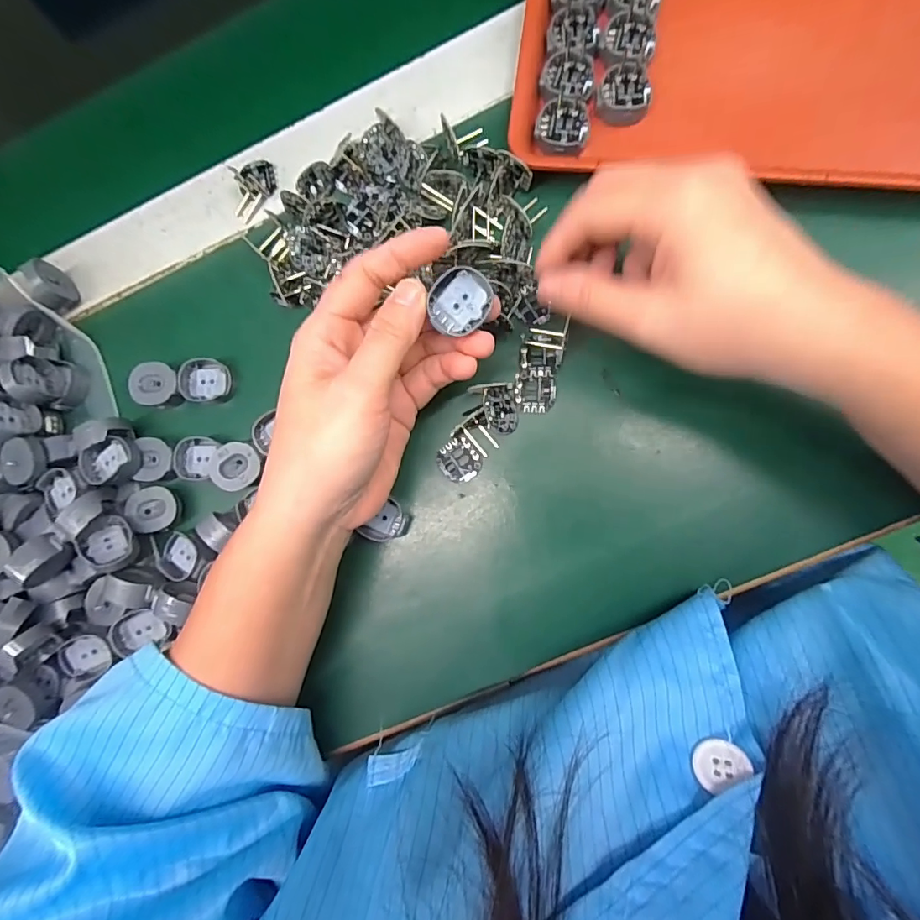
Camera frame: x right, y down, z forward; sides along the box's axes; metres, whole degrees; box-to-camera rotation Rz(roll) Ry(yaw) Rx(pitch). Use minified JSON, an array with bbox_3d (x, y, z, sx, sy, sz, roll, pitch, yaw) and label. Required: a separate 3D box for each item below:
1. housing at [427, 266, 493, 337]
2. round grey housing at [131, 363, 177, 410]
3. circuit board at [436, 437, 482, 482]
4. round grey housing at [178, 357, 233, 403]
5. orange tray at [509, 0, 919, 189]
[{"bbox_3d":[0.001,-0.069,0.211,0.025,0.012,0.025,13,108,-2],"label":"housing"},{"bbox_3d":[-0.177,-0.044,0.291,0.028,0.016,0.026,-1,86,9],"label":"round grey housing"},{"bbox_3d":[0.000,0.000,0.268,0.023,0.004,0.024,-39,81,4],"label":"circuit board"},{"bbox_3d":[-0.149,-0.046,0.288,0.026,0.016,0.025,-1,86,9],"label":"round grey housing"},{"bbox_3d":[0.152,-0.219,0.254,0.231,0.028,0.146,7,87,9],"label":"orange tray"}]

